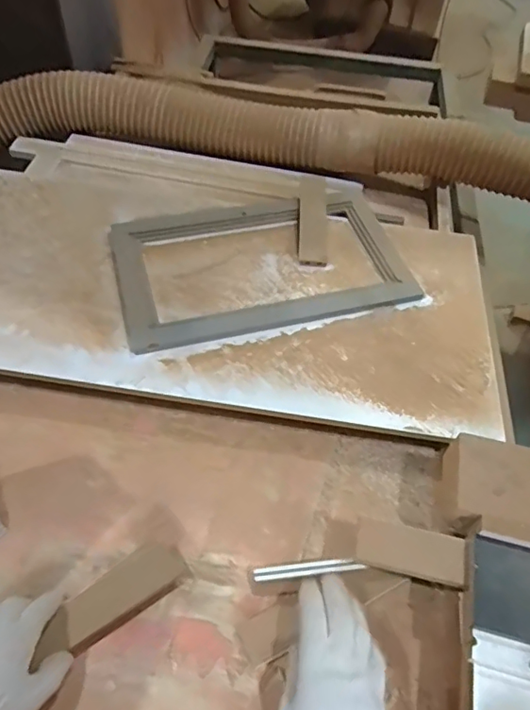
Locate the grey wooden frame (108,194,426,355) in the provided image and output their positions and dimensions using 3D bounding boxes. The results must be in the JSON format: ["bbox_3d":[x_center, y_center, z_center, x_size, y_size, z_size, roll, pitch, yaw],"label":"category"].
[{"bbox_3d":[-0.004,-0.144,0.795,0.423,0.023,0.269,-12,51,-12],"label":"grey wooden frame"}]

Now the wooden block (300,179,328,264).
[{"bbox_3d":[0.078,-0.219,0.845,0.045,0.013,0.194,4,56,-2],"label":"wooden block"}]

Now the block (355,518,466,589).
[{"bbox_3d":[0.139,0.185,0.497,0.101,0.013,0.046,12,52,6],"label":"block"}]

